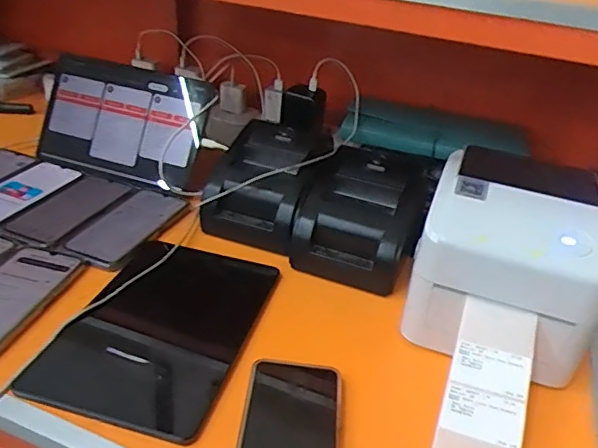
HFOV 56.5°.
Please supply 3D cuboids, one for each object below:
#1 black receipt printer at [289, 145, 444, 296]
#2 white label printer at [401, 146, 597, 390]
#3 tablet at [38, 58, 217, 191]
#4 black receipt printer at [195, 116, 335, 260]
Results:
[{"bbox_3d":[0.079,-0.016,0.680,0.135,0.102,0.176,15,33,14],"label":"black receipt printer"},{"bbox_3d":[0.209,0.028,0.567,0.167,0.151,0.181,14,32,12],"label":"white label printer"},{"bbox_3d":[-0.249,-0.150,0.814,0.266,0.135,0.106,14,32,13],"label":"tablet"},{"bbox_3d":[-0.041,-0.052,0.722,0.129,0.103,0.159,12,32,11],"label":"black receipt printer"}]

